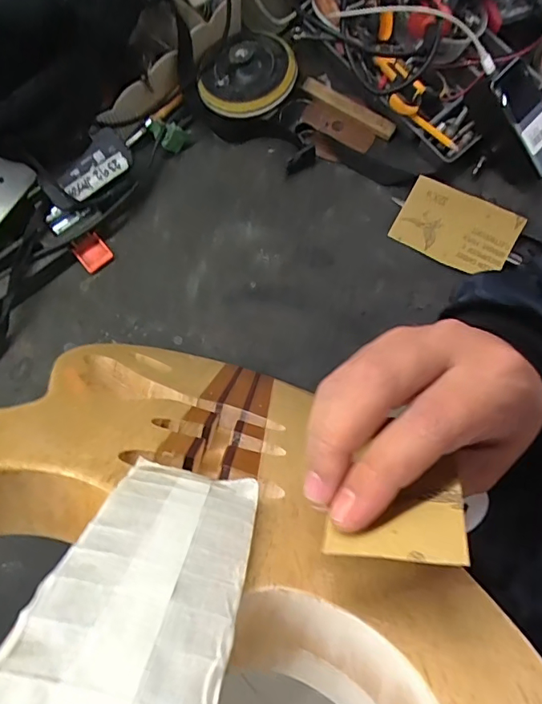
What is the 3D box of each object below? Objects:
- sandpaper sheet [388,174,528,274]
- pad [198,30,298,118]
[{"bbox_3d":[0.224,-0.151,0.584,0.136,0.010,0.086,26,97,8],"label":"sandpaper sheet"},{"bbox_3d":[-0.029,-0.337,0.582,0.117,0.031,0.111,-1,80,5],"label":"pad"}]

